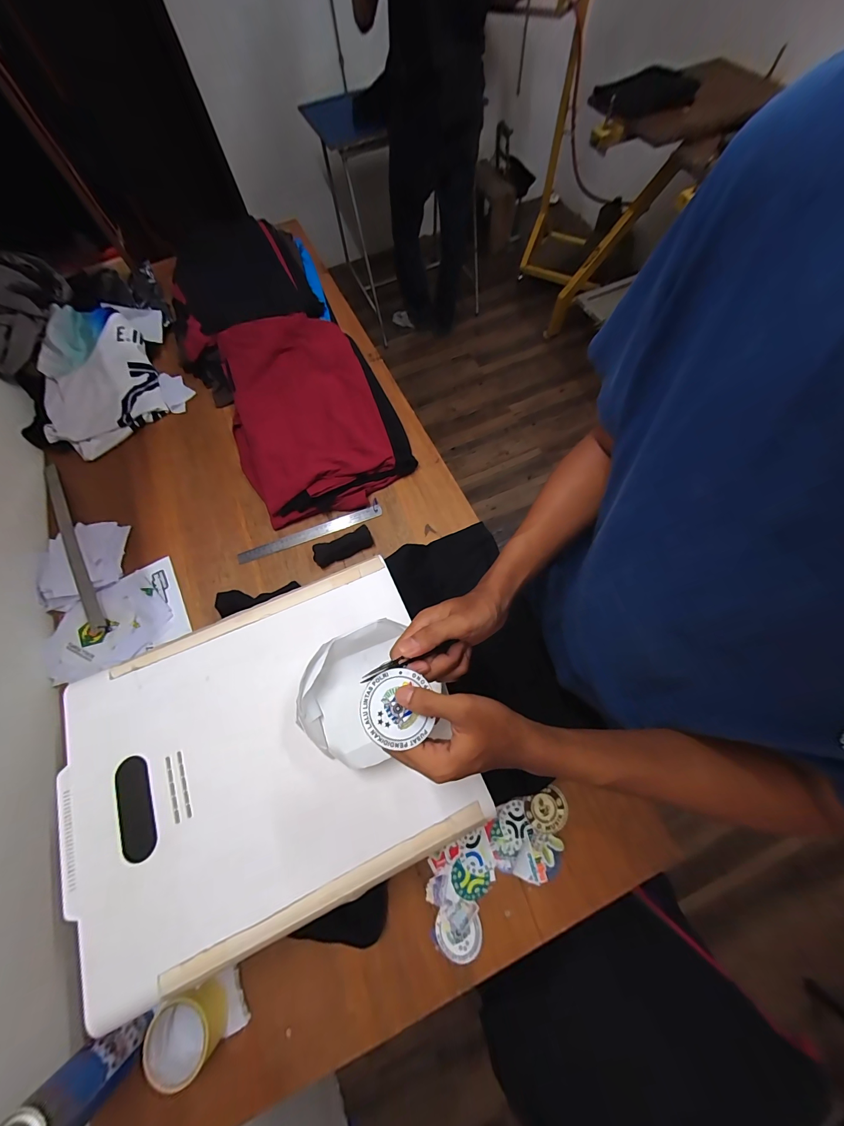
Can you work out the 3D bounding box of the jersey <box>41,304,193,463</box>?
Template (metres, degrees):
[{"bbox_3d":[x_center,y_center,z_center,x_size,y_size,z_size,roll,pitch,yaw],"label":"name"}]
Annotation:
[{"bbox_3d":[-0.814,-0.492,0.916,0.344,0.118,0.367,-30,69,-9],"label":"jersey"}]

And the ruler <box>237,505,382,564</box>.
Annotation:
[{"bbox_3d":[-0.244,-0.065,0.798,0.320,0.006,0.030,-20,78,-7],"label":"ruler"}]

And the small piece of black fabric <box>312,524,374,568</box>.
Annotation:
[{"bbox_3d":[-0.168,-0.036,0.769,0.124,0.024,0.044,-26,68,-8],"label":"small piece of black fabric"}]

